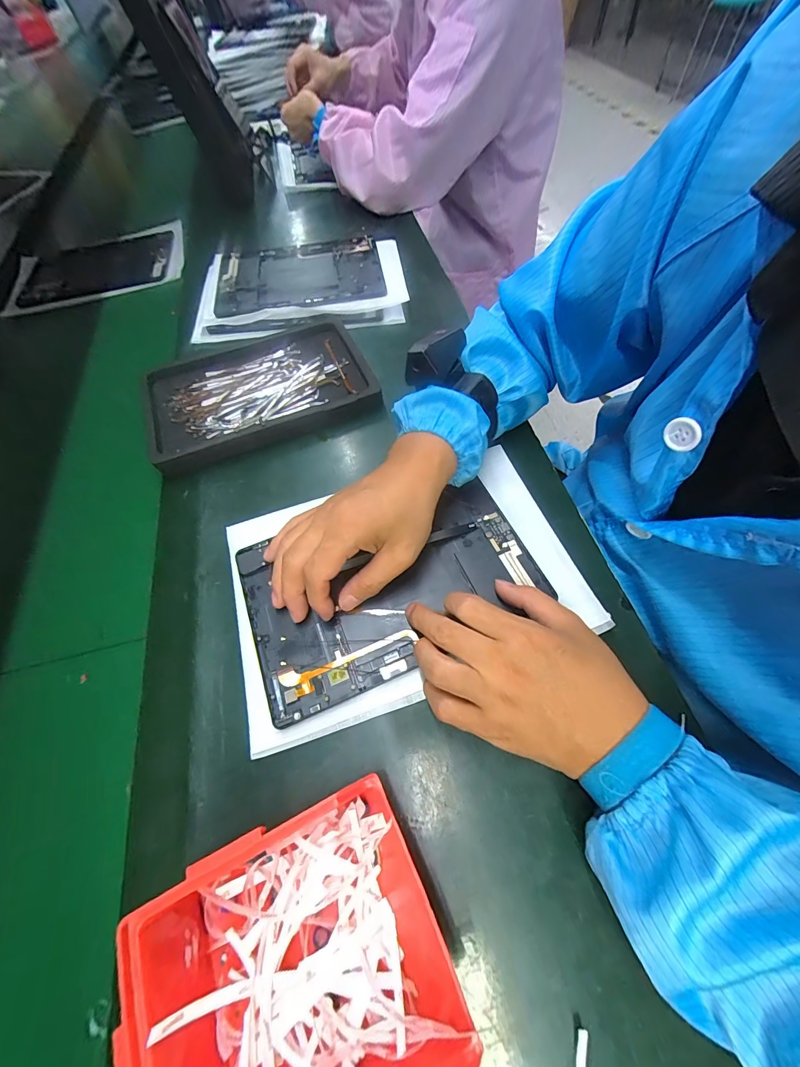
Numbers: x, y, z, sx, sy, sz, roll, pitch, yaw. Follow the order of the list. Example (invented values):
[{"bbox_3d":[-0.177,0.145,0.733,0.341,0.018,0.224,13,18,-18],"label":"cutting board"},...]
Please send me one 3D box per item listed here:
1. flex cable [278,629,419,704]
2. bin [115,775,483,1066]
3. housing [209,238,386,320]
[{"bbox_3d":[-0.041,0.097,0.285,0.103,0.004,0.024,-21,63,-9],"label":"flex cable"},{"bbox_3d":[-0.053,0.221,0.184,0.141,0.065,0.129,-23,63,-9],"label":"bin"},{"bbox_3d":[-0.148,-0.379,0.538,0.235,0.008,0.167,-12,62,-3],"label":"housing"}]

